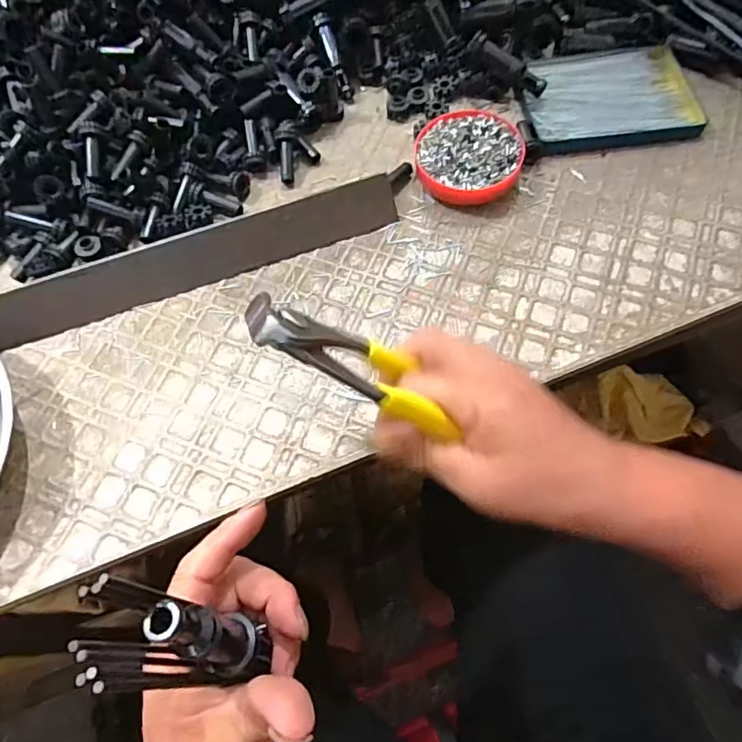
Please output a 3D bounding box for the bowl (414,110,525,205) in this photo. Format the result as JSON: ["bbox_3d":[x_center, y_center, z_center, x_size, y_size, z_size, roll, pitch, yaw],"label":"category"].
[{"bbox_3d":[0.071,-0.157,0.392,0.074,0.023,0.072,-1,65,2],"label":"bowl"}]

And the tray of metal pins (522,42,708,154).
[{"bbox_3d":[0.188,-0.220,0.426,0.132,0.013,0.105,-9,65,-2],"label":"tray of metal pins"}]

